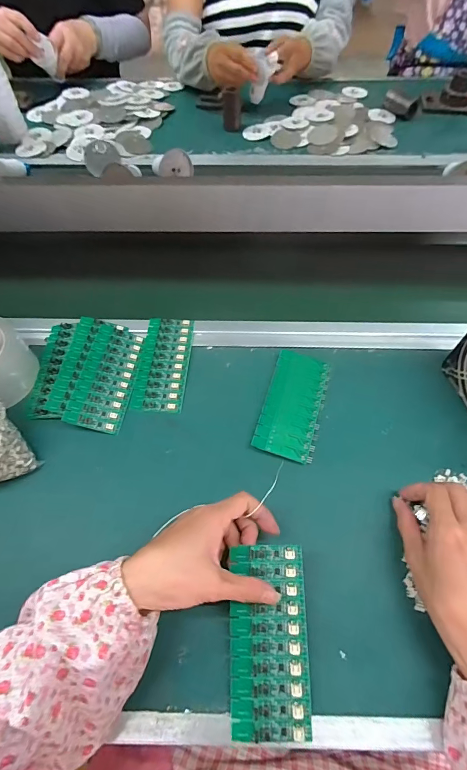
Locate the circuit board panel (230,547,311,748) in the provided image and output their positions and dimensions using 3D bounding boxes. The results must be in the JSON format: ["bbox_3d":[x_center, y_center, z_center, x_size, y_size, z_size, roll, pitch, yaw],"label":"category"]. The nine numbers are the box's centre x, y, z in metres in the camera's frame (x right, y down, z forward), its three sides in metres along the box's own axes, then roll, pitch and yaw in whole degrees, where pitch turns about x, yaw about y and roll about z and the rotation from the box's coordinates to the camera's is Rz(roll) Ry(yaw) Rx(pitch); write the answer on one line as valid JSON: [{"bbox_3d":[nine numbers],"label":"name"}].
[{"bbox_3d":[0.031,0.208,0.293,0.066,0.010,0.134,2,73,3],"label":"circuit board panel"}]

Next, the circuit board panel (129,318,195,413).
[{"bbox_3d":[-0.088,-0.030,0.456,0.062,0.006,0.137,4,61,2],"label":"circuit board panel"}]

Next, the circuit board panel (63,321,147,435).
[{"bbox_3d":[-0.153,-0.010,0.434,0.061,0.006,0.137,17,60,-14],"label":"circuit board panel"}]

